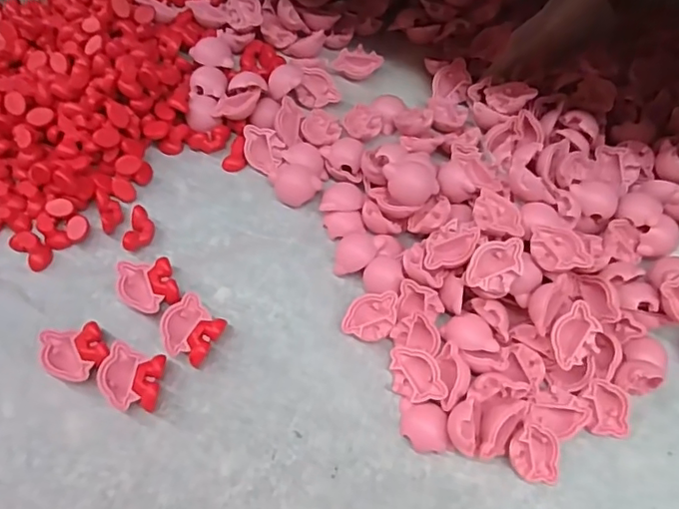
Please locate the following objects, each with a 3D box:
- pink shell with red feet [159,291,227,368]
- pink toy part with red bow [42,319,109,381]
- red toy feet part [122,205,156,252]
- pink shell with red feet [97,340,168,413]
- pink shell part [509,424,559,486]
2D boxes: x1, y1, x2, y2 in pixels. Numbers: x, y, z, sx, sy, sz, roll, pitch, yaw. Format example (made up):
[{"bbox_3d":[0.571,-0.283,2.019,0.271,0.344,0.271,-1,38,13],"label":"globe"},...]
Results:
[{"bbox_3d":[-0.088,0.046,0.330,0.031,0.018,0.036,29,63,13],"label":"pink shell with red feet"},{"bbox_3d":[-0.150,0.057,0.316,0.033,0.013,0.031,-16,62,-12],"label":"pink toy part with red bow"},{"bbox_3d":[-0.131,-0.016,0.366,0.014,0.013,0.031,8,60,2],"label":"red toy feet part"},{"bbox_3d":[-0.116,0.070,0.311,0.032,0.013,0.035,12,60,3],"label":"pink shell with red feet"},{"bbox_3d":[0.108,0.109,0.304,0.031,0.007,0.031,0,89,-14],"label":"pink shell part"}]

